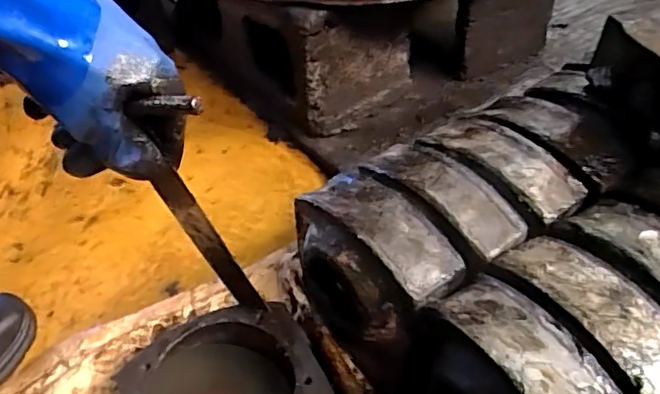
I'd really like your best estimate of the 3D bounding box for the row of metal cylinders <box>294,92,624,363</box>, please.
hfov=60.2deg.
[{"bbox_3d":[0.129,0.016,0.559,0.324,0.128,0.160,-25,47,-22],"label":"row of metal cylinders"}]

